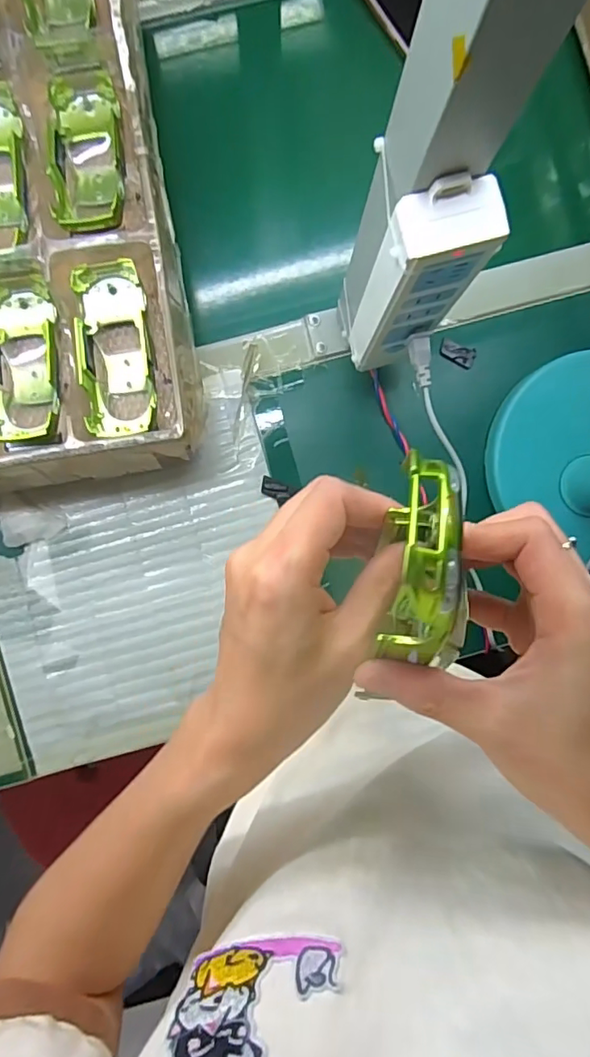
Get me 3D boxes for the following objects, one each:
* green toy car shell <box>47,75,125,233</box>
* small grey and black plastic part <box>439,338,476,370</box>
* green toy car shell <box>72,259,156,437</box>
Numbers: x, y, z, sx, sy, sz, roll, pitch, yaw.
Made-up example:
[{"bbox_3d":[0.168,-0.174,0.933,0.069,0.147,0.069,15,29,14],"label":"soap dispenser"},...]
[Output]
[{"bbox_3d":[-0.158,-0.291,0.417,0.064,0.044,0.135,-6,90,-2],"label":"green toy car shell"},{"bbox_3d":[0.151,-0.163,0.497,0.035,0.007,0.019,23,89,-2],"label":"small grey and black plastic part"},{"bbox_3d":[-0.139,-0.137,0.416,0.054,0.025,0.129,-5,90,-2],"label":"green toy car shell"}]

